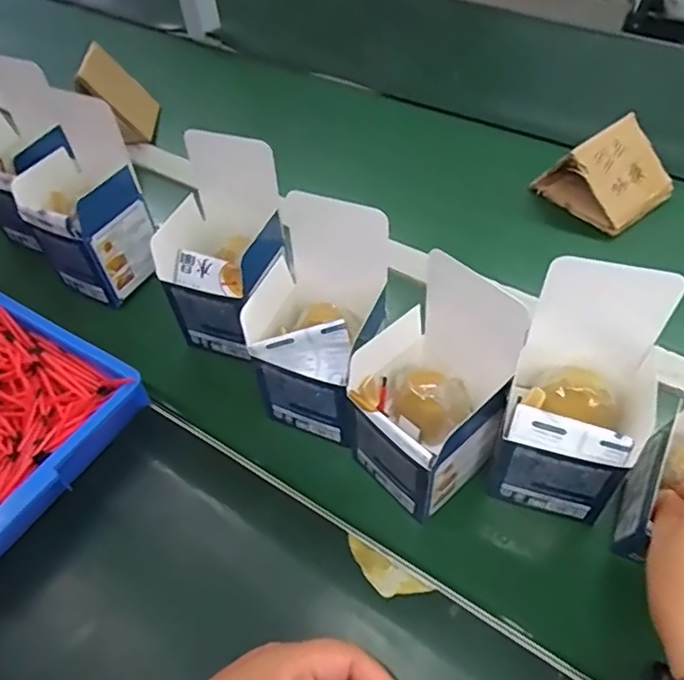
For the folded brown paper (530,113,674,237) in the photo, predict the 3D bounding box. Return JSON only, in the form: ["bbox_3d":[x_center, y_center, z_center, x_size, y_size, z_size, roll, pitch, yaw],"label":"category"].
[{"bbox_3d":[0.288,-0.186,0.643,0.100,0.075,0.115,-36,57,-23],"label":"folded brown paper"}]

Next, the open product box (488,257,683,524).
[{"bbox_3d":[0.163,0.043,0.405,0.094,0.171,0.096,21,55,19],"label":"open product box"}]

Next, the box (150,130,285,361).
[{"bbox_3d":[-0.098,-0.071,0.537,0.106,0.185,0.126,14,53,15],"label":"box"}]

